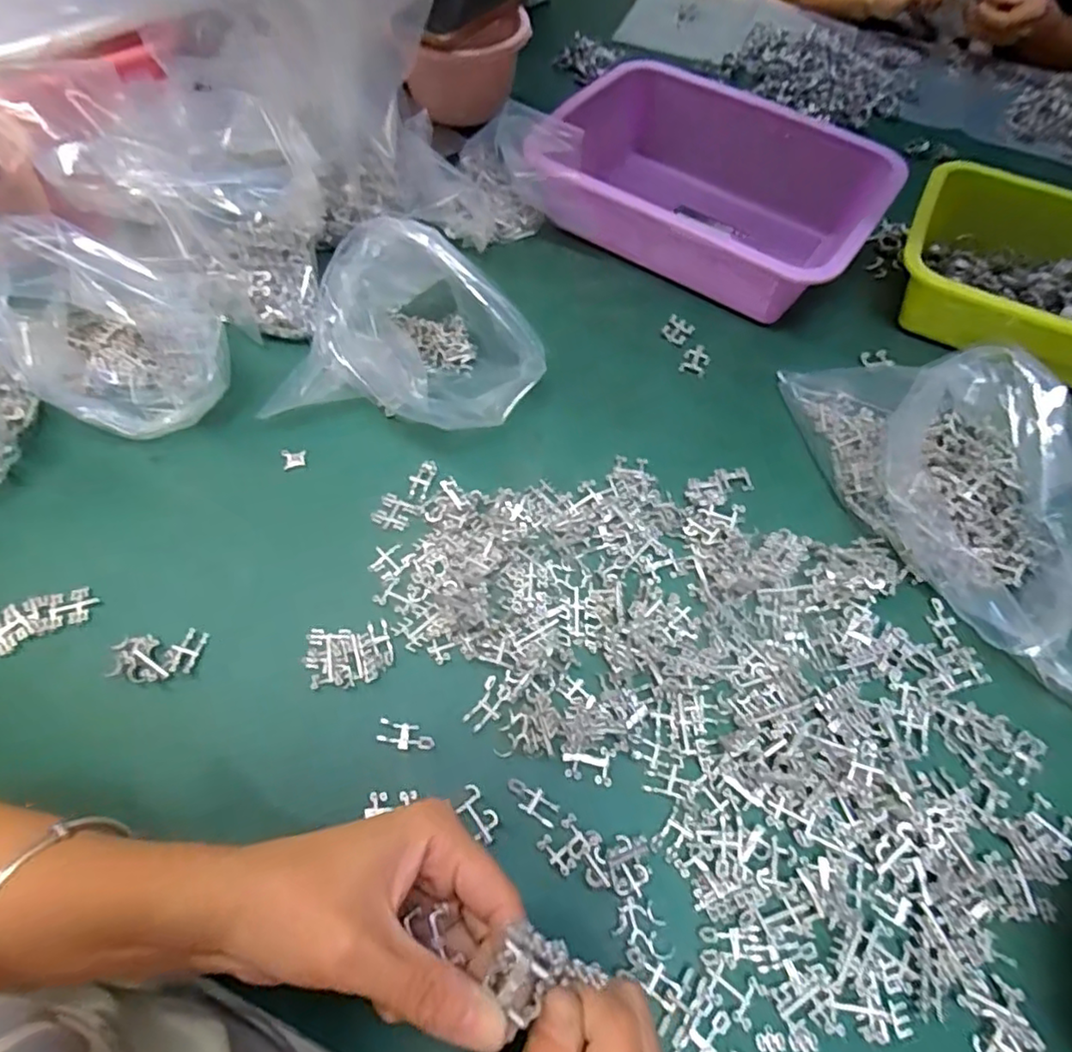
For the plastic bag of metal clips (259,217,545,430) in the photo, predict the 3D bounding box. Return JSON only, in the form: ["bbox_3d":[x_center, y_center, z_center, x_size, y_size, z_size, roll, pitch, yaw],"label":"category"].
[{"bbox_3d":[-0.094,-0.148,0.474,0.200,0.112,0.145,11,61,3],"label":"plastic bag of metal clips"}]

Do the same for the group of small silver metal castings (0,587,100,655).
[{"bbox_3d":[-0.319,0.058,0.406,0.064,0.004,0.029,-20,72,-18],"label":"group of small silver metal castings"}]

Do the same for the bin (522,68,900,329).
[{"bbox_3d":[0.160,-0.318,0.588,0.288,0.081,0.212,25,62,11],"label":"bin"}]

